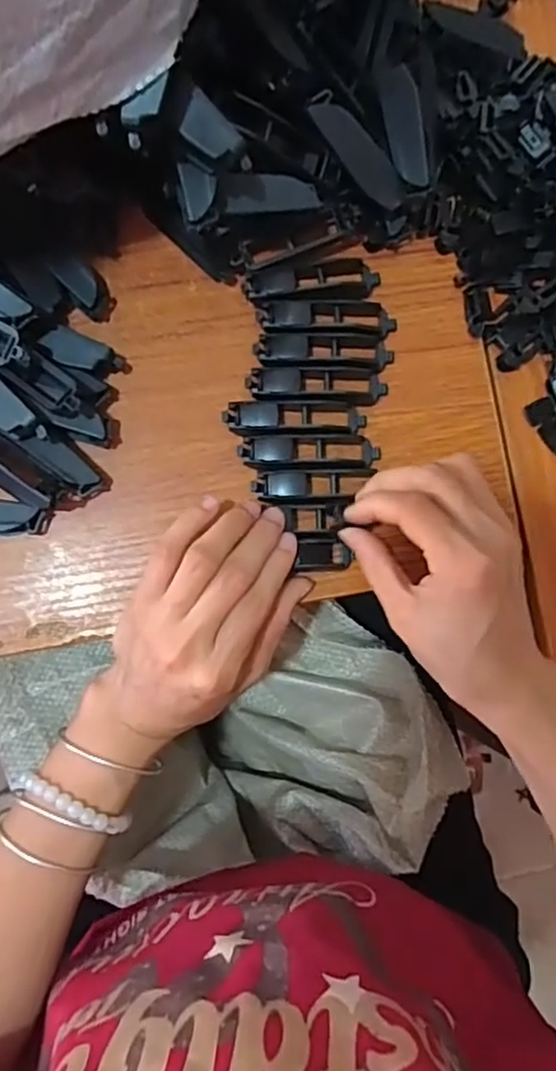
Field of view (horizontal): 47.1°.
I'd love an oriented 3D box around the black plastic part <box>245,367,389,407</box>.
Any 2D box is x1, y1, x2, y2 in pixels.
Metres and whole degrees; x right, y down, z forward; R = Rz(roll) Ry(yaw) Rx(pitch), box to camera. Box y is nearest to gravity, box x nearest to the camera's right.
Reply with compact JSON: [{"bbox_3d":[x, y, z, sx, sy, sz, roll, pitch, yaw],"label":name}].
[{"bbox_3d":[0.022,-0.081,0.349,0.076,0.011,0.019,0,86,-6],"label":"black plastic part"}]

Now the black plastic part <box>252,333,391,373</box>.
[{"bbox_3d":[0.026,-0.101,0.350,0.076,0.011,0.021,2,86,-6],"label":"black plastic part"}]

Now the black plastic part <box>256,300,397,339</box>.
[{"bbox_3d":[0.028,-0.120,0.351,0.076,0.009,0.020,-1,86,-6],"label":"black plastic part"}]

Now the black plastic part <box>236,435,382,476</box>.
[{"bbox_3d":[0.018,-0.044,0.347,0.076,0.012,0.022,2,86,-6],"label":"black plastic part"}]

